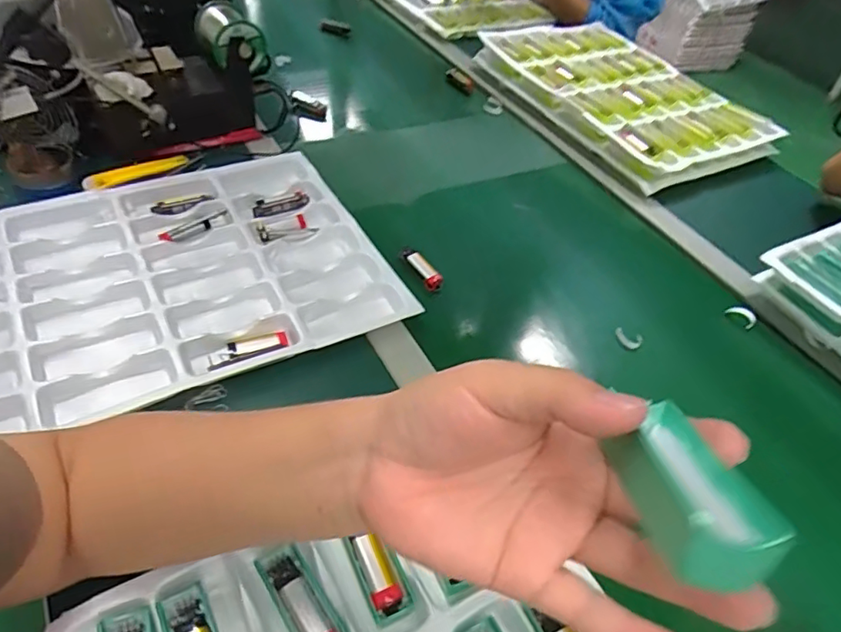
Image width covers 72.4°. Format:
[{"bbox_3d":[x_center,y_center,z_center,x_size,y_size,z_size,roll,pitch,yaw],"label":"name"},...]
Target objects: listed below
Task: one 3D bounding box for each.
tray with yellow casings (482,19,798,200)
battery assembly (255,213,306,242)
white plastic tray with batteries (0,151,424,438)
[{"bbox_3d":[0.339,-0.388,0.977,0.300,0.035,0.474,-18,51,-25],"label":"tray with yellow casings"},{"bbox_3d":[-0.155,-0.100,0.644,0.057,0.010,0.029,-24,54,-29],"label":"battery assembly"},{"bbox_3d":[-0.277,-0.036,0.571,0.451,0.026,0.309,-20,53,-22],"label":"white plastic tray with batteries"}]

